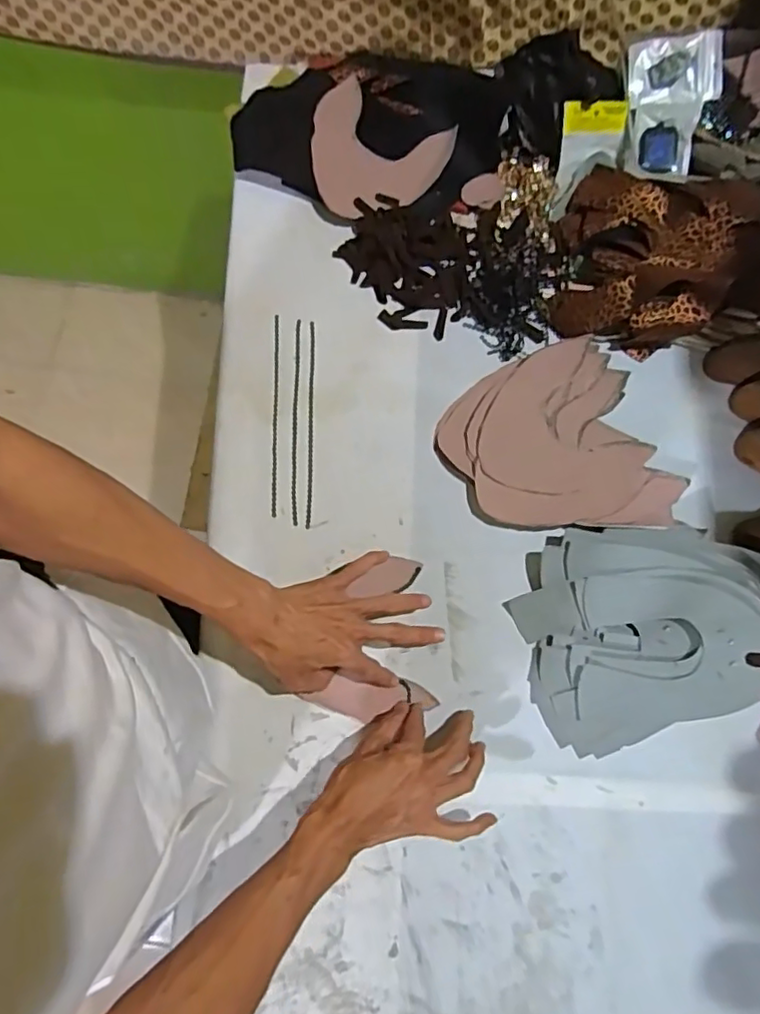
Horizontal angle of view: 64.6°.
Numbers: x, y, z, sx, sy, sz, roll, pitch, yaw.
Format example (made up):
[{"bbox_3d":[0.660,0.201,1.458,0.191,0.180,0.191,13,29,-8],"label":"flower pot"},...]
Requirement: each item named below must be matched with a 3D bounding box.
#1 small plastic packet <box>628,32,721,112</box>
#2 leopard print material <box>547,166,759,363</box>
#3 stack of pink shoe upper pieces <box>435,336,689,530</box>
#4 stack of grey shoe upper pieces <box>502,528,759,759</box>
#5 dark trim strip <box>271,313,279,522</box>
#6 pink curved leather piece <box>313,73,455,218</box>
[{"bbox_3d":[0.336,-0.493,0.683,0.100,0.013,0.073,-1,98,9],"label":"small plastic packet"},{"bbox_3d":[0.335,-0.265,0.650,0.272,0.064,0.176,8,77,2],"label":"leopard print material"},{"bbox_3d":[0.186,-0.062,0.645,0.209,0.028,0.209,-19,78,-4],"label":"stack of pink shoe upper pieces"},{"bbox_3d":[0.256,0.105,0.582,0.251,0.095,0.203,-26,78,-6],"label":"stack of grey shoe upper pieces"},{"bbox_3d":[-0.117,-0.104,0.669,0.006,0.011,0.233,-1,77,0],"label":"dark trim strip"},{"bbox_3d":[-0.014,-0.409,0.705,0.156,0.028,0.156,0,77,0],"label":"pink curved leather piece"}]

